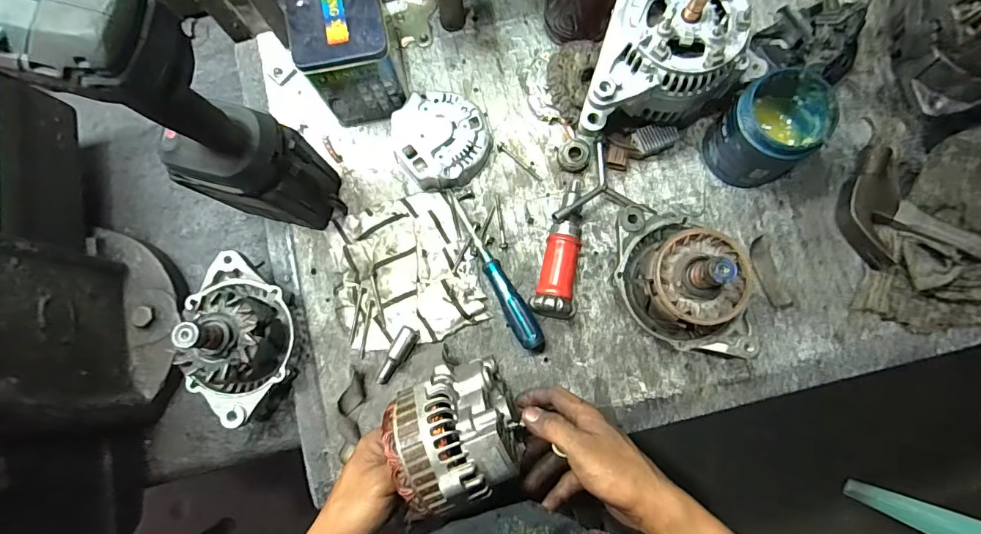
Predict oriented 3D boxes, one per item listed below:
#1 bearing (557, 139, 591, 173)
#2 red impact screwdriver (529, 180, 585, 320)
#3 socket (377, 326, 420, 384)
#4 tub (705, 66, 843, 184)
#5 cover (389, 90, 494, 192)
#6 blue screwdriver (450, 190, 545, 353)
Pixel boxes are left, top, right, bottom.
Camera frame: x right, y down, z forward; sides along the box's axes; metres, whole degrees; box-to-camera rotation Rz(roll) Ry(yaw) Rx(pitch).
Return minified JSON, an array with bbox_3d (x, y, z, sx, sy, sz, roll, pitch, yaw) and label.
[{"bbox_3d":[0.098,-0.130,0.542,0.037,0.018,0.036,0,80,1],"label":"bearing"},{"bbox_3d":[0.085,-0.018,0.511,0.048,0.050,0.154,16,80,4],"label":"red impact screwdriver"},{"bbox_3d":[-0.101,0.098,0.508,0.020,0.013,0.067,25,81,6],"label":"socket"},{"bbox_3d":[0.300,-0.145,0.499,0.098,0.096,0.087,-29,80,-4],"label":"tub"},{"bbox_3d":[-0.054,-0.148,0.543,0.107,0.037,0.111,-8,80,0],"label":"cover"},{"bbox_3d":[0.001,0.007,0.519,0.027,0.019,0.199,-32,81,-5],"label":"blue screwdriver"}]

